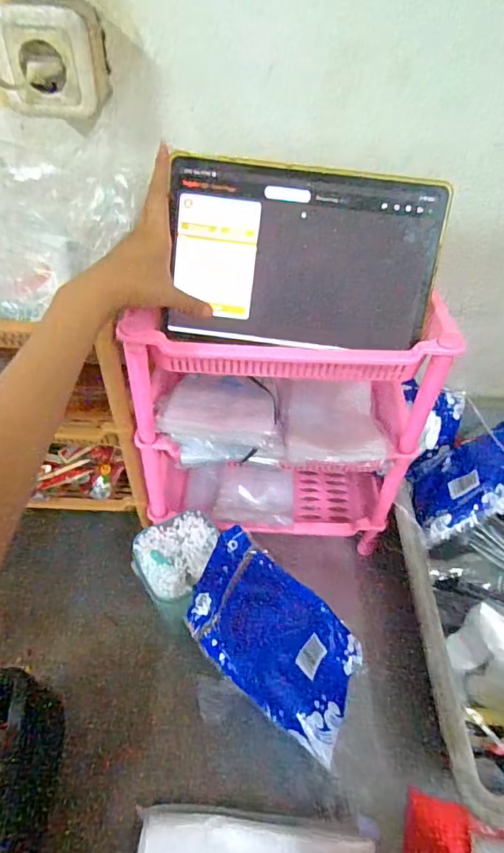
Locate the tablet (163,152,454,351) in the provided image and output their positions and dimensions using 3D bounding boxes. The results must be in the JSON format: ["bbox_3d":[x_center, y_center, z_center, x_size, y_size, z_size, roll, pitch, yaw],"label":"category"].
[{"bbox_3d":[0.047,-0.156,0.470,0.244,0.163,0.009,7,14,2],"label":"tablet"}]

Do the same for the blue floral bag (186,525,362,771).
[{"bbox_3d":[0.030,0.214,0.523,0.204,0.025,0.146,42,41,-1],"label":"blue floral bag"}]

